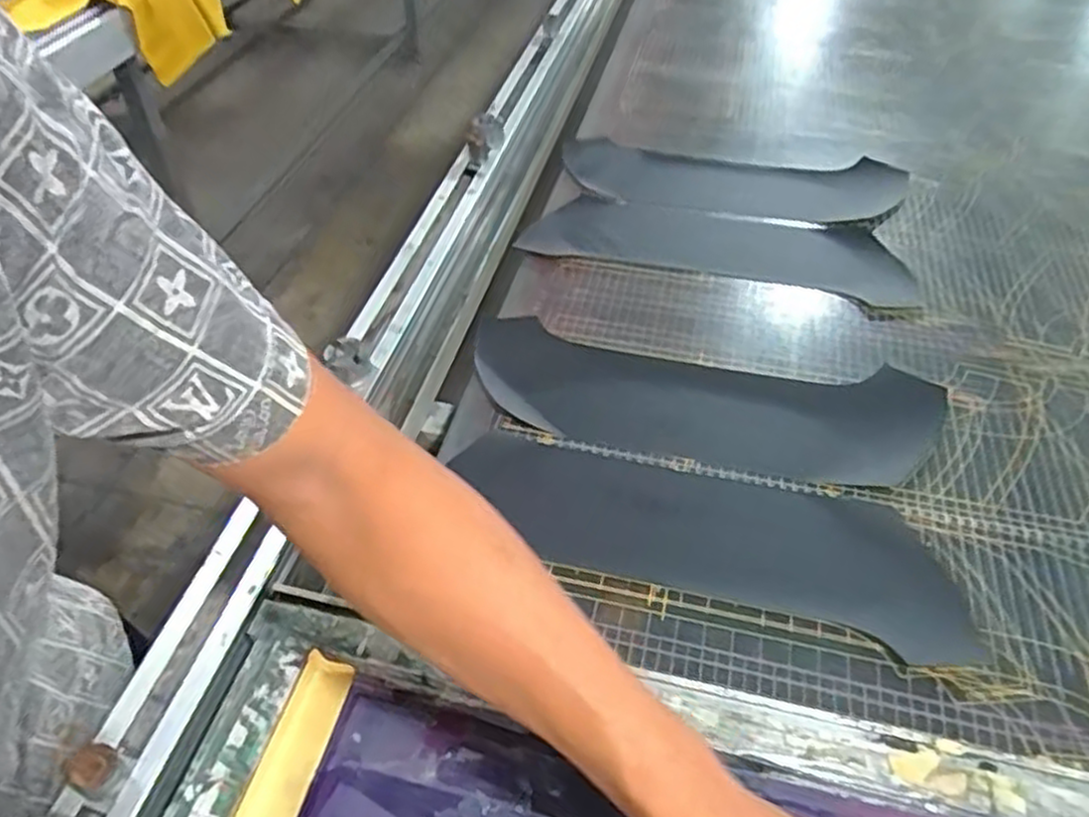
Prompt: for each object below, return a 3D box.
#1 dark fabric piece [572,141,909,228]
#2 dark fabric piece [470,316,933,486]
[{"bbox_3d":[0.237,-0.289,0.951,0.417,0.021,0.128,6,53,5],"label":"dark fabric piece"},{"bbox_3d":[0.139,-0.010,0.683,0.420,0.015,0.143,10,48,10],"label":"dark fabric piece"}]

